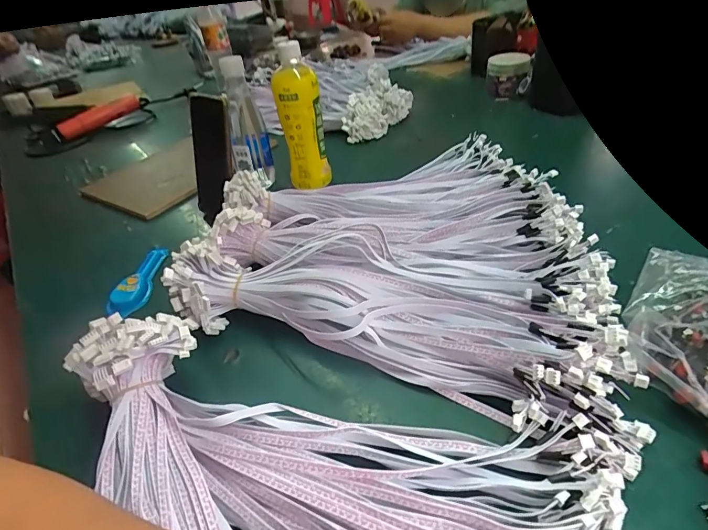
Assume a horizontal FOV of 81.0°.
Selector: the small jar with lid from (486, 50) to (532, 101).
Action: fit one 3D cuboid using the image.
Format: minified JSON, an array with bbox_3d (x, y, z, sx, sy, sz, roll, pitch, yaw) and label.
[{"bbox_3d":[0.310,-0.379,0.834,0.065,0.079,0.067,-4,40,3],"label":"small jar with lid"}]

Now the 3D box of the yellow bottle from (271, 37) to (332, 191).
[{"bbox_3d":[-0.077,-0.213,0.601,0.062,0.199,0.059,-12,38,-4],"label":"yellow bottle"}]

